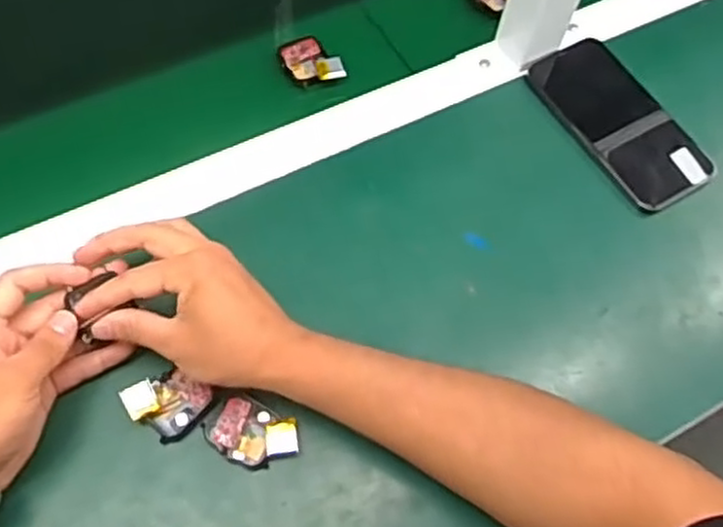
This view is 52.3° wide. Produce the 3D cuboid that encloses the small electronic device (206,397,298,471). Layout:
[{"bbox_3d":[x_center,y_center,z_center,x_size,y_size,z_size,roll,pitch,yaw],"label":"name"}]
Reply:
[{"bbox_3d":[-0.068,0.108,0.465,0.057,0.012,0.039,23,64,8],"label":"small electronic device"}]

